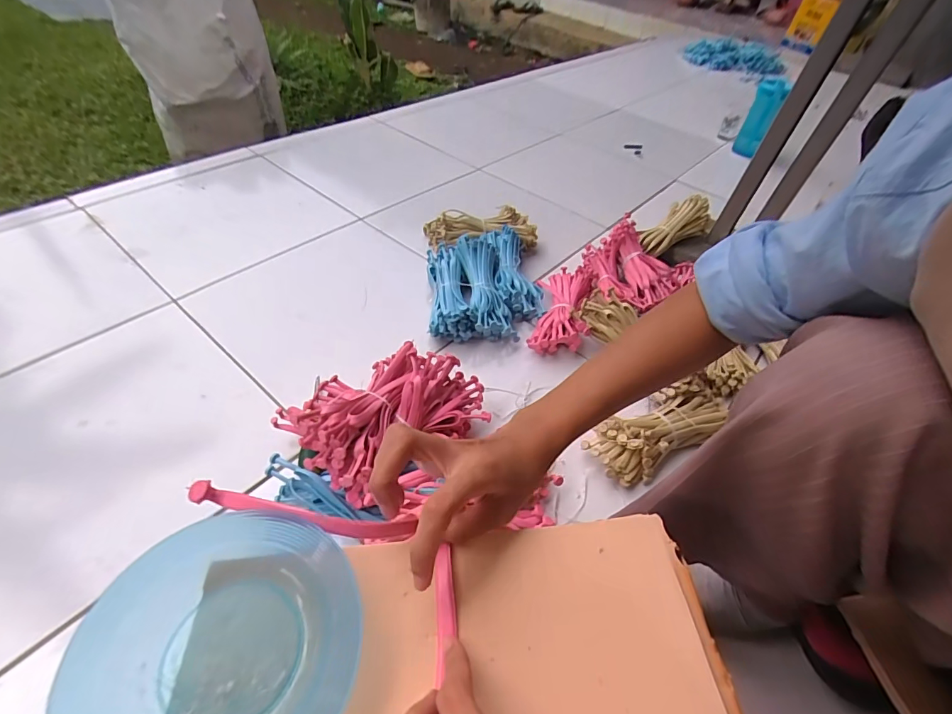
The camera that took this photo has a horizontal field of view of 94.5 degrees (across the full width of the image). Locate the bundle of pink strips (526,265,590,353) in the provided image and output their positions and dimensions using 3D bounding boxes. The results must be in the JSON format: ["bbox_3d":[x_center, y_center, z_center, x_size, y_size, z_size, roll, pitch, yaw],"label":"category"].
[{"bbox_3d":[0.152,-0.087,0.777,0.096,0.050,0.204,12,47,4],"label":"bundle of pink strips"}]

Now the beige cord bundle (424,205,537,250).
[{"bbox_3d":[0.012,-0.263,0.911,0.232,0.059,0.082,-3,48,-10],"label":"beige cord bundle"}]

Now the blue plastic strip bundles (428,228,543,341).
[{"bbox_3d":[0.017,-0.146,0.798,0.203,0.068,0.263,0,48,-7],"label":"blue plastic strip bundles"}]

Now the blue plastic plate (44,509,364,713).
[{"bbox_3d":[-0.123,0.144,0.218,0.125,0.023,0.127,3,47,-4],"label":"blue plastic plate"}]

